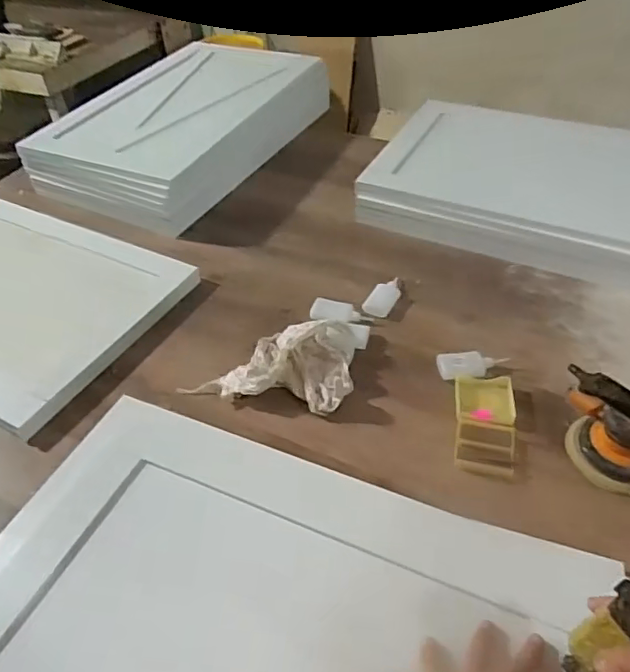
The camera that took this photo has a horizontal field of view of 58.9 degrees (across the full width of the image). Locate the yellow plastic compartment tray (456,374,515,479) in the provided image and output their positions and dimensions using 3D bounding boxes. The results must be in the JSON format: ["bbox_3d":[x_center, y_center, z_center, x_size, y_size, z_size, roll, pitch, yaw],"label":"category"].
[{"bbox_3d":[0.231,0.122,0.759,0.078,0.029,0.152,5,45,9],"label":"yellow plastic compartment tray"}]

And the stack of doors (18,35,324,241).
[{"bbox_3d":[-0.321,-0.494,1.318,0.464,0.139,0.672,20,49,23],"label":"stack of doors"}]

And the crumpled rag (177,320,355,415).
[{"bbox_3d":[-0.057,0.035,0.834,0.234,0.059,0.155,9,46,13],"label":"crumpled rag"}]

